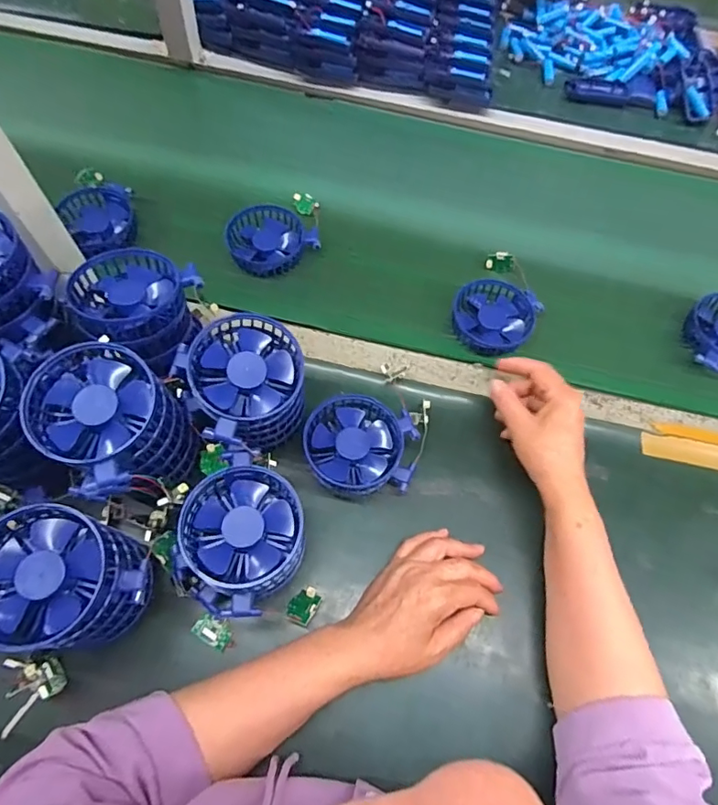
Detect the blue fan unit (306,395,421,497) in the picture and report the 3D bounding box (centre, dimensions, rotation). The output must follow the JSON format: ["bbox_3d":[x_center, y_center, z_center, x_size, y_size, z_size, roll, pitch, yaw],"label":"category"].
[{"bbox_3d":[0.003,0.043,0.493,0.106,0.049,0.091,6,67,2],"label":"blue fan unit"}]

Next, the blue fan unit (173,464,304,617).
[{"bbox_3d":[-0.095,0.120,0.429,0.092,0.095,0.107,25,64,9],"label":"blue fan unit"}]

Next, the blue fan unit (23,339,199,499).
[{"bbox_3d":[-0.194,0.022,0.416,0.098,0.109,0.111,-38,72,-20],"label":"blue fan unit"}]

